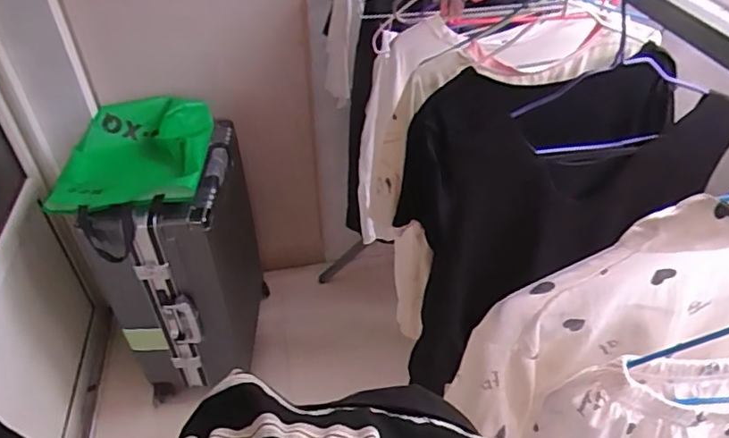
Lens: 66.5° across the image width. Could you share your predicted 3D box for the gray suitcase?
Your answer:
[{"bbox_3d":[-0.434,0.126,1.381,0.270,0.617,0.329,0,43,3],"label":"gray suitcase"}]

